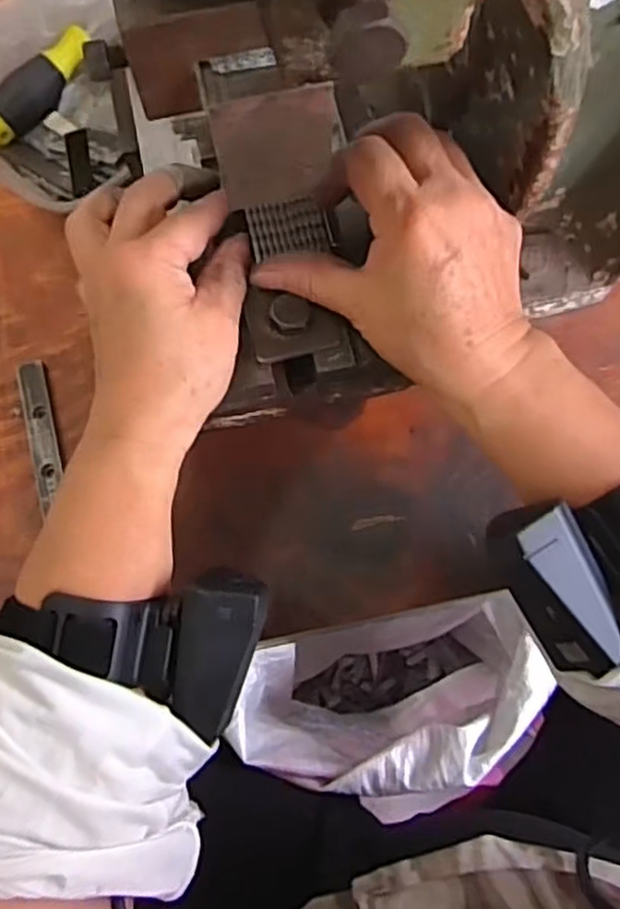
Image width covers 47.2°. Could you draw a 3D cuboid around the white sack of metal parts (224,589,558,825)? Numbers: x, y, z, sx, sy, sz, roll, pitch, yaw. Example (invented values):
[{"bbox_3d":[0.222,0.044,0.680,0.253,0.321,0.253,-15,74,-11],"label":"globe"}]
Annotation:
[{"bbox_3d":[0.065,0.274,0.819,0.250,0.471,0.146,-12,74,-3],"label":"white sack of metal parts"}]

